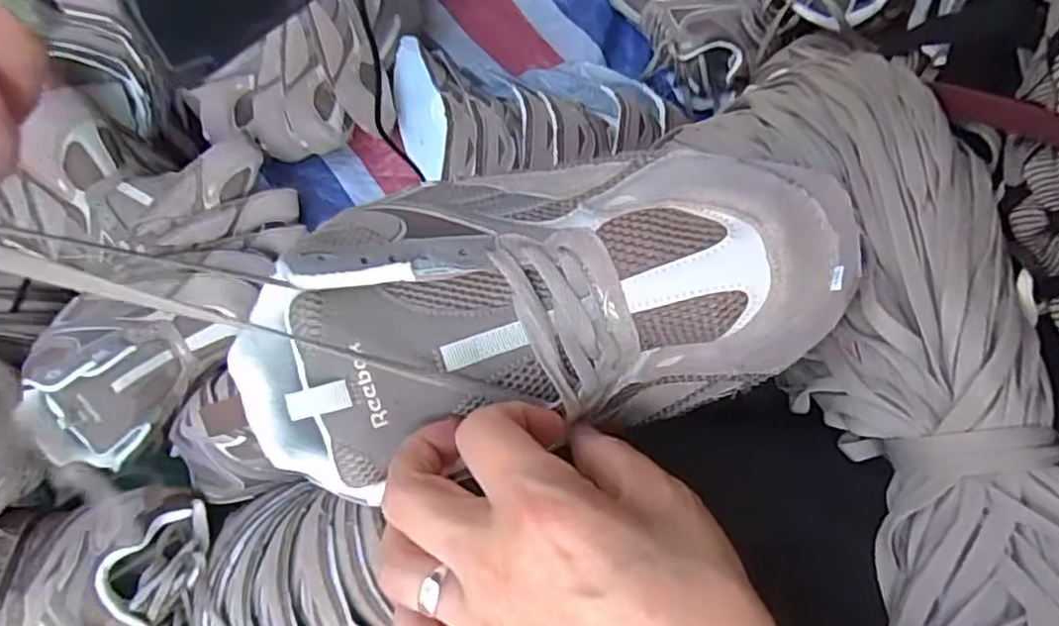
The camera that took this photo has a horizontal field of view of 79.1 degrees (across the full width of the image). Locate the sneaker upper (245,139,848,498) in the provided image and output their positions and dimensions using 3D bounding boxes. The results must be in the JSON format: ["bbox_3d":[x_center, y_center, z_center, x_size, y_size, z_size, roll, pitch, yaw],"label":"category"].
[{"bbox_3d":[0.011,-0.007,0.277,0.248,0.076,0.121,-12,70,-4],"label":"sneaker upper"}]

